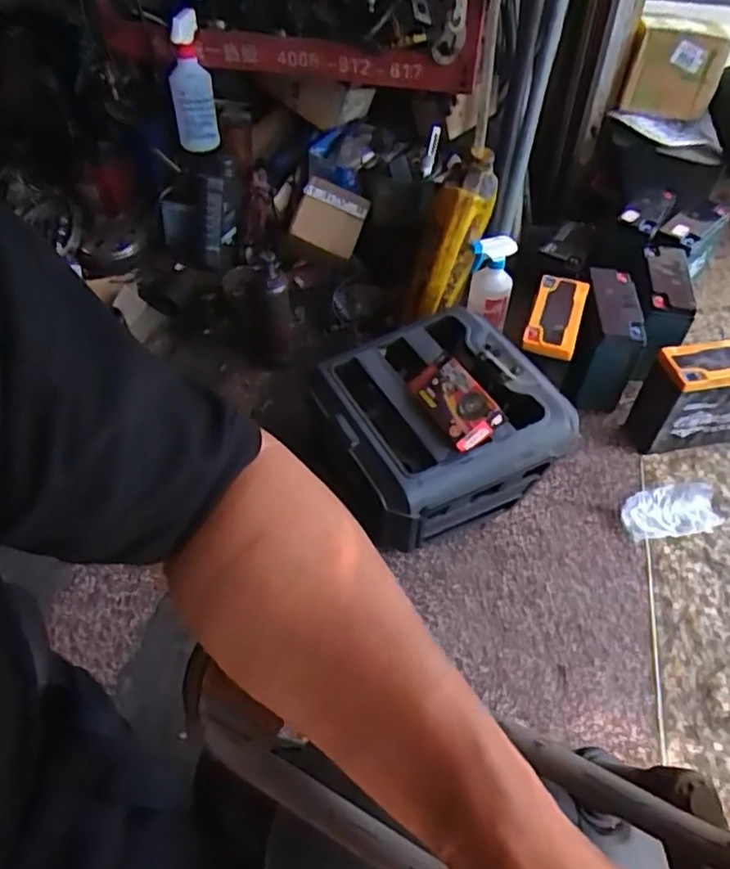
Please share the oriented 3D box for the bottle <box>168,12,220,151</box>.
[{"bbox_3d":[-0.301,-0.594,1.123,0.073,0.216,0.073,-9,50,-7],"label":"bottle"}]

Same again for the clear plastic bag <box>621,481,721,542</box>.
[{"bbox_3d":[0.454,0.112,0.963,0.135,0.028,0.075,-5,49,-4],"label":"clear plastic bag"}]

